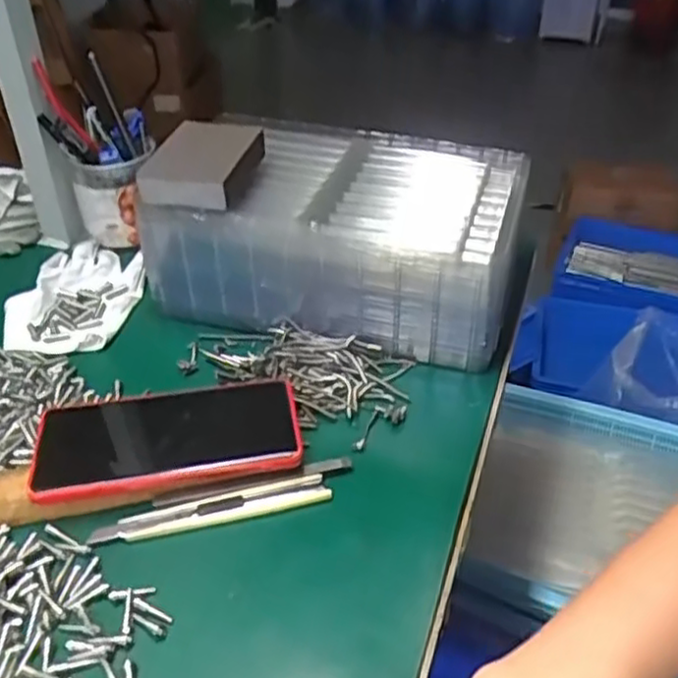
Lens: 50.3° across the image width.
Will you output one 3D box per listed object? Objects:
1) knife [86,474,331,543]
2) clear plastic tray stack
[{"bbox_3d":[-0.077,0.104,0.440,0.140,0.007,0.018,-8,40,-13],"label":"knife"},{"bbox_3d":[0.004,-0.088,0.597,0.274,0.120,0.167,12,40,12],"label":"clear plastic tray stack"}]

